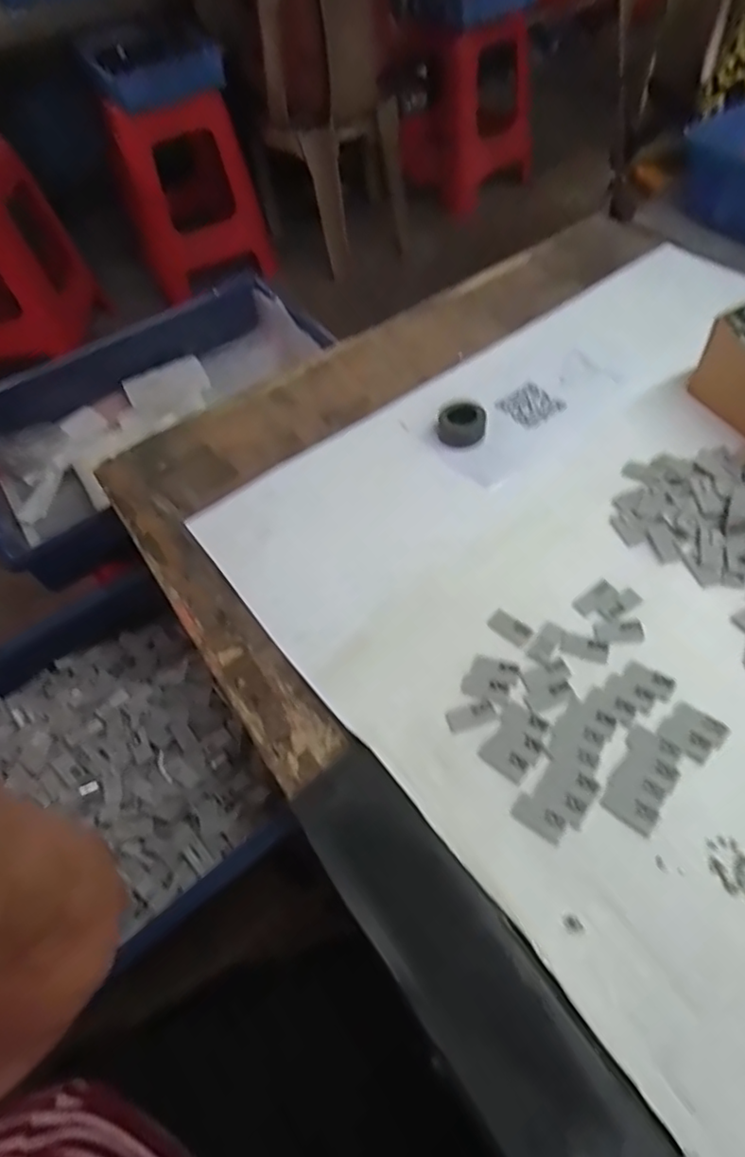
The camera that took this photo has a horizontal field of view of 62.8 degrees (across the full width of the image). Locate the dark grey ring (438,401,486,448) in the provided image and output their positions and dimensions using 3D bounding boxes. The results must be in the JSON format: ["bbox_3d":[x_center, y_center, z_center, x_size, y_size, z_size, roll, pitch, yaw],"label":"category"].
[{"bbox_3d":[0.070,-0.121,0.481,0.036,0.018,0.030,2,55,7],"label":"dark grey ring"}]

